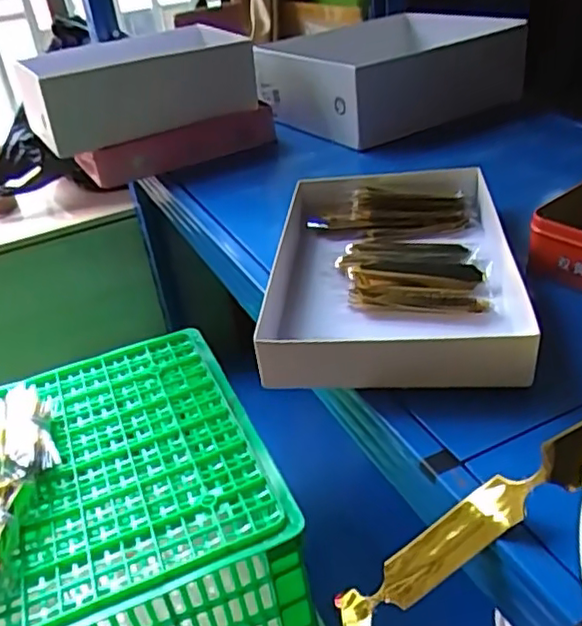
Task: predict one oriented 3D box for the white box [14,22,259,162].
[{"bbox_3d":[-0.243,-0.358,0.983,0.317,0.106,0.239,-22,35,-22],"label":"white box"}]

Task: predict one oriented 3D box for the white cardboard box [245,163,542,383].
[{"bbox_3d":[0.094,-0.045,0.599,0.223,0.054,0.329,-2,33,9],"label":"white cardboard box"}]

